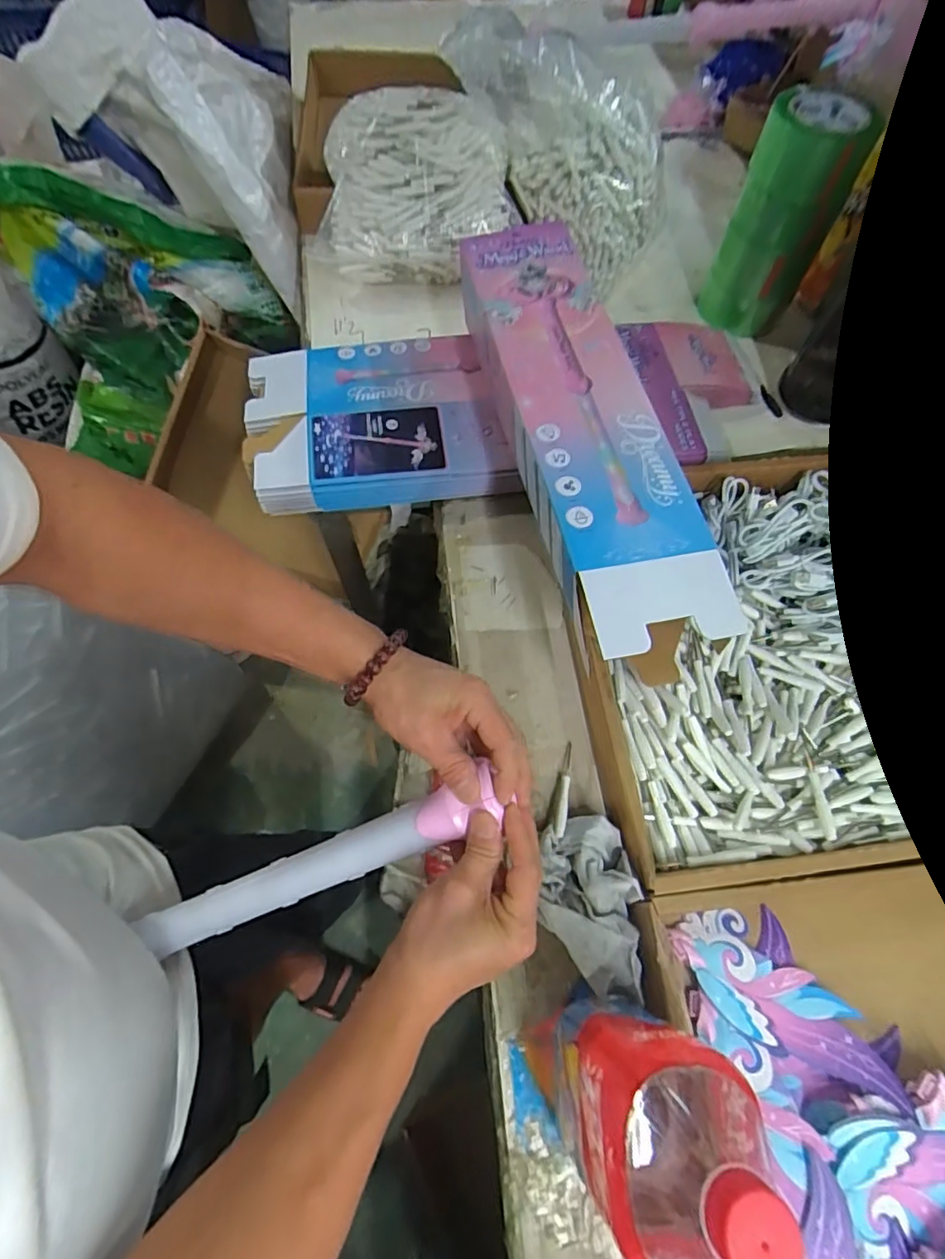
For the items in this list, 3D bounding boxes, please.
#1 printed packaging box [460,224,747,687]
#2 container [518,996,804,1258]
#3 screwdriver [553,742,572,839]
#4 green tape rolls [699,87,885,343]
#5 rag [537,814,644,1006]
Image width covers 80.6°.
[{"bbox_3d":[0.087,-0.181,0.501,0.120,0.076,0.476,-12,66,-6],"label":"printed packaging box"},{"bbox_3d":[0.100,0.268,0.299,0.097,0.216,0.091,-25,68,-12],"label":"container"},{"bbox_3d":[0.077,0.135,0.471,0.009,0.011,0.081,12,52,4],"label":"screwdriver"},{"bbox_3d":[0.359,-0.475,0.657,0.111,0.215,0.087,25,67,10],"label":"green tape rolls"},{"bbox_3d":[0.088,0.207,0.423,0.069,0.045,0.120,3,65,0],"label":"rag"}]

